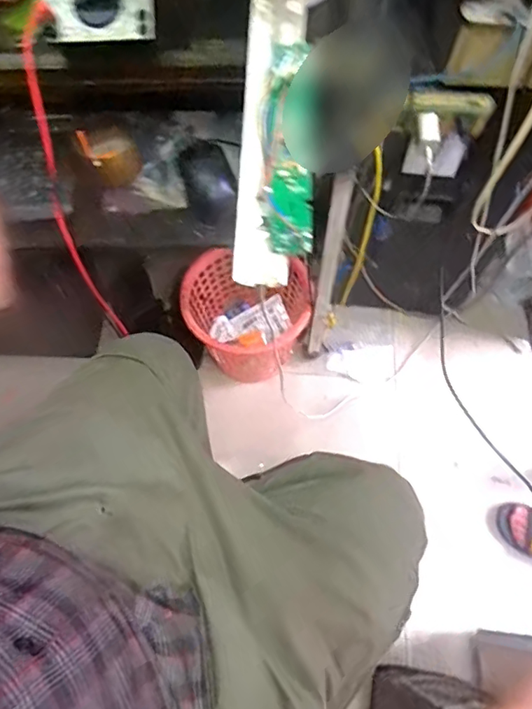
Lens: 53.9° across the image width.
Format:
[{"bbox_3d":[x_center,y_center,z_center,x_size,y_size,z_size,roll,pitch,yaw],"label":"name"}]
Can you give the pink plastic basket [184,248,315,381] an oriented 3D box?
[{"bbox_3d":[-0.042,-0.069,1.135,0.259,0.234,0.227,13,67,6],"label":"pink plastic basket"}]

